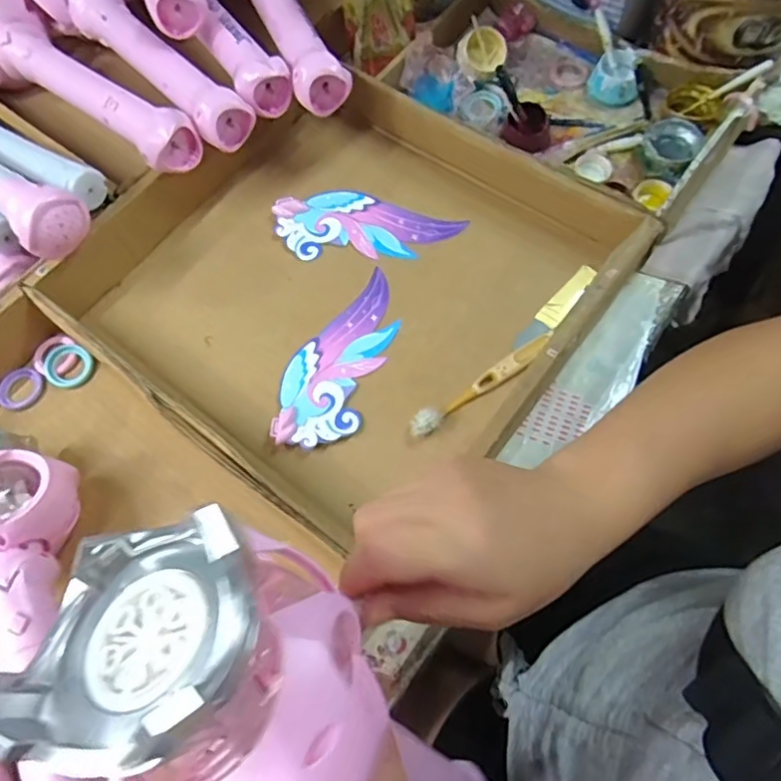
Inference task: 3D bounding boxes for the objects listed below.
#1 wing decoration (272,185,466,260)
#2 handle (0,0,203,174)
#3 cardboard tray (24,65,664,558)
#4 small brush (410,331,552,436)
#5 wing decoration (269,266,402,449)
[{"bbox_3d":[-0.020,-0.153,0.542,0.166,0.008,0.073,-1,72,3],"label":"wing decoration"},{"bbox_3d":[-0.304,-0.285,0.555,0.330,0.061,0.092,39,75,17],"label":"handle"},{"bbox_3d":[-0.044,-0.094,0.500,0.383,0.073,0.353,35,74,16],"label":"cardboard tray"},{"bbox_3d":[0.072,-0.006,0.464,0.131,0.012,0.018,-32,69,-10],"label":"small brush"},{"bbox_3d":[-0.042,-0.028,0.490,0.071,0.006,0.164,18,67,10],"label":"wing decoration"}]

